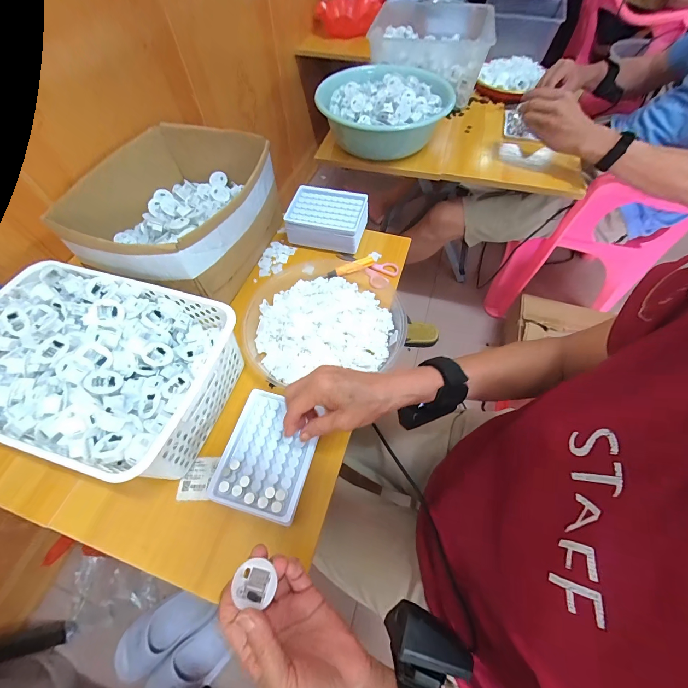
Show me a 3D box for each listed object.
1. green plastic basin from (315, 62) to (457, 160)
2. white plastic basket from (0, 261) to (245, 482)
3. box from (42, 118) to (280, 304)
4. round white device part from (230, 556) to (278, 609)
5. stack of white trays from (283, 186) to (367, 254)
[{"bbox_3d":[0.089,-0.530,0.733,0.253,0.105,0.276,0,59,0],"label":"green plastic basin"},{"bbox_3d":[-0.299,0.029,0.392,0.290,0.115,0.207,14,60,9],"label":"white plastic basket"},{"bbox_3d":[-0.276,-0.205,0.521,0.261,0.135,0.271,18,61,11],"label":"box"},{"bbox_3d":[-0.070,0.184,0.245,0.030,0.010,0.026,22,49,2],"label":"round white device part"},{"bbox_3d":[-0.029,-0.232,0.589,0.141,0.053,0.104,11,60,7],"label":"stack of white trays"}]

